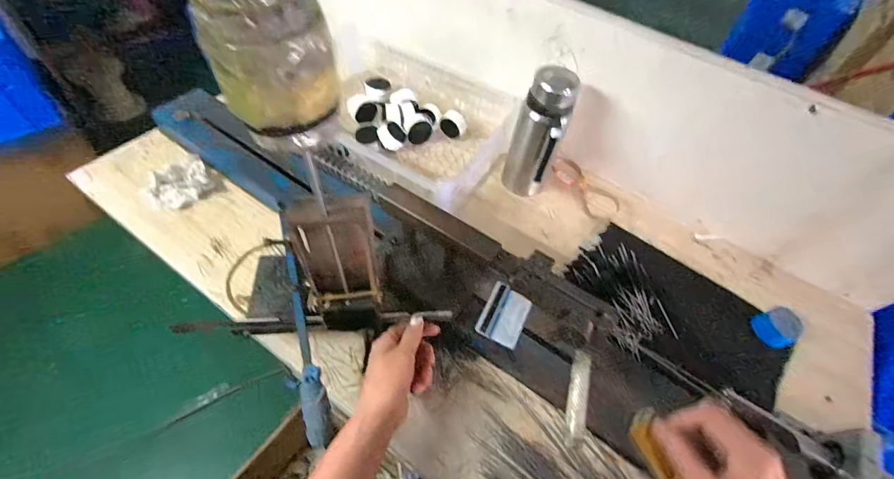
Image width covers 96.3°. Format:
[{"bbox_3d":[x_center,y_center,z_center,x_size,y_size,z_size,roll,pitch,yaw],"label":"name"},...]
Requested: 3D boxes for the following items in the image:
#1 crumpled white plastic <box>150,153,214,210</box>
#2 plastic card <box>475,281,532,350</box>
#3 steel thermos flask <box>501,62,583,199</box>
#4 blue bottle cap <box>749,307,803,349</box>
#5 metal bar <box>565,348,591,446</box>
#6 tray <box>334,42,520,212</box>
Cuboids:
[{"bbox_3d":[-0.435,-0.092,0.654,0.093,0.032,0.073,-36,64,-27],"label":"crumpled white plastic"},{"bbox_3d":[0.077,0.105,0.539,0.057,0.008,0.071,25,57,9],"label":"plastic card"},{"bbox_3d":[0.145,-0.163,0.660,0.075,0.226,0.076,3,54,-4],"label":"steel thermos flask"},{"bbox_3d":[0.485,0.130,0.588,0.051,0.041,0.051,3,54,-4],"label":"blue bottle cap"},{"bbox_3d":[0.133,0.159,0.406,0.016,0.013,0.090,10,76,2],"label":"metal bar"},{"bbox_3d":[-0.091,-0.229,0.762,0.403,0.095,0.301,31,57,17],"label":"tray"}]

